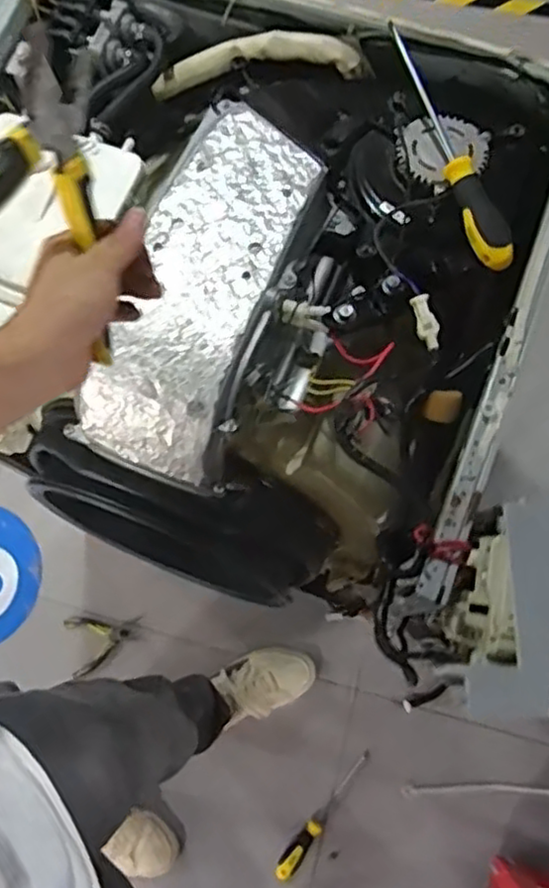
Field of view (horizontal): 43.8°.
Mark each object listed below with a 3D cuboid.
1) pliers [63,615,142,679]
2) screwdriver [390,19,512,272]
[{"bbox_3d":[-0.314,0.368,1.267,0.135,0.014,0.107,-11,74,1],"label":"pliers"},{"bbox_3d":[0.152,-0.253,0.586,0.033,0.029,0.228,-17,74,-1],"label":"screwdriver"}]

